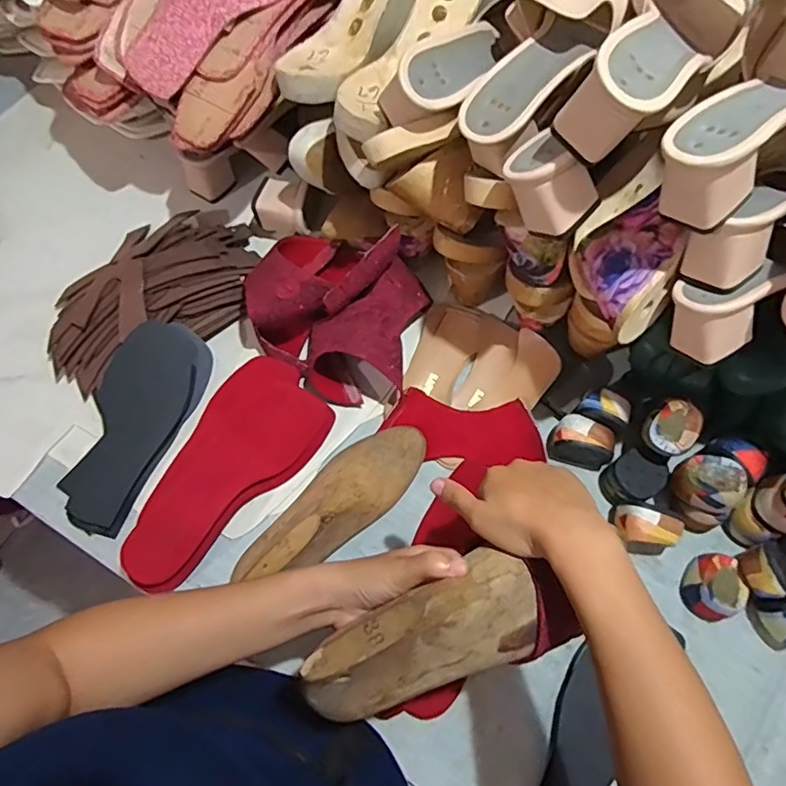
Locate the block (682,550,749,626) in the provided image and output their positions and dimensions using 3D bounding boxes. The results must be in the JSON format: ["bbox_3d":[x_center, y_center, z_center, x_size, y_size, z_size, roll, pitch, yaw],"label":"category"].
[{"bbox_3d":[0.319,0.191,0.554,0.046,0.036,0.062,22,71,7],"label":"block"}]

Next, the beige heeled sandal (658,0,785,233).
[{"bbox_3d":[0.282,-0.219,0.396,0.095,0.076,0.234,38,73,13],"label":"beige heeled sandal"}]

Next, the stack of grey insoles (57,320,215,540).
[{"bbox_3d":[-0.277,0.029,0.591,0.097,0.040,0.226,23,71,8],"label":"stack of grey insoles"}]

